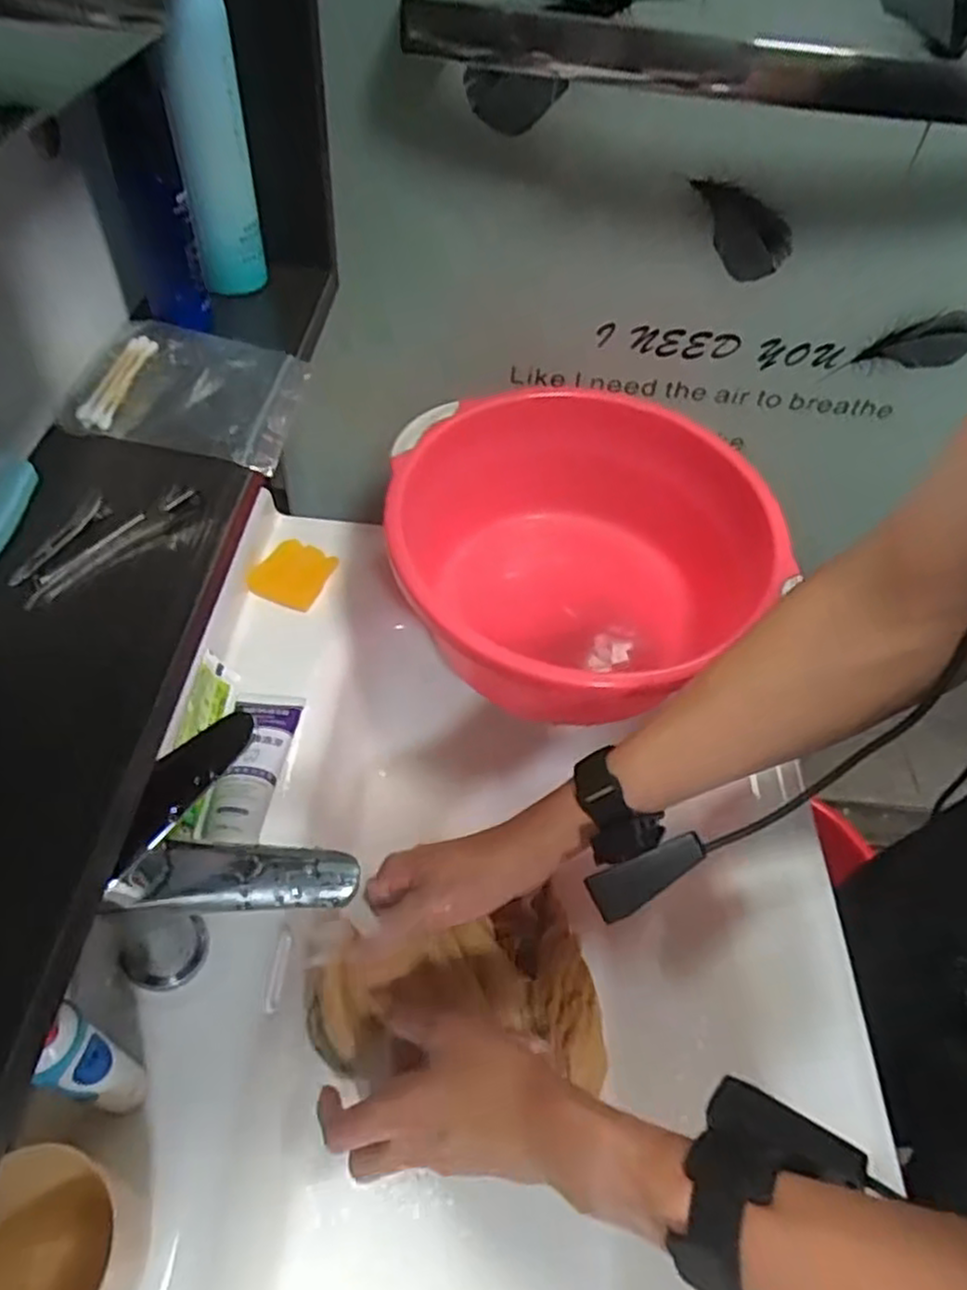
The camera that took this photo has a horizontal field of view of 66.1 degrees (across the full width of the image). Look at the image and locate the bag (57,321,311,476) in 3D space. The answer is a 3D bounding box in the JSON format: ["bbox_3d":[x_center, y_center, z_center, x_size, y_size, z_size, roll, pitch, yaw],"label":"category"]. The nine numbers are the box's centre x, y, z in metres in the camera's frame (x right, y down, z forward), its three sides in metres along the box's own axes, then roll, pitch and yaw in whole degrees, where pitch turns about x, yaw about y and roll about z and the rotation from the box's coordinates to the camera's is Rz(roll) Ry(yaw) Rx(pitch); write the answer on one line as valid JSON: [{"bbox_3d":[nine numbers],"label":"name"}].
[{"bbox_3d":[-0.153,-0.134,0.389,0.108,0.020,0.092,8,51,0],"label":"bag"}]

